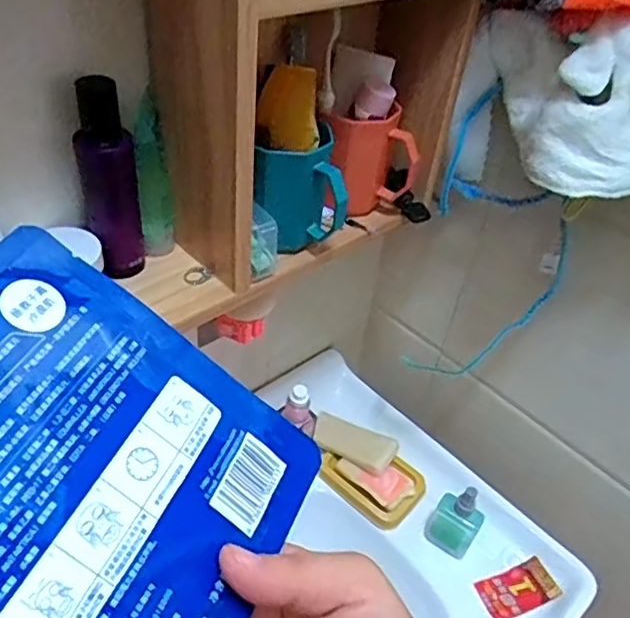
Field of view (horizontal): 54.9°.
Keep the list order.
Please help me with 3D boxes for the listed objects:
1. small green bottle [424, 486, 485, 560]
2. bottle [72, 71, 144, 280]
[{"bbox_3d":[0.172,0.253,0.734,0.057,0.109,0.028,29,45,23],"label":"small green bottle"},{"bbox_3d":[-0.159,-0.096,0.469,0.044,0.154,0.033,-7,42,-16],"label":"bottle"}]

